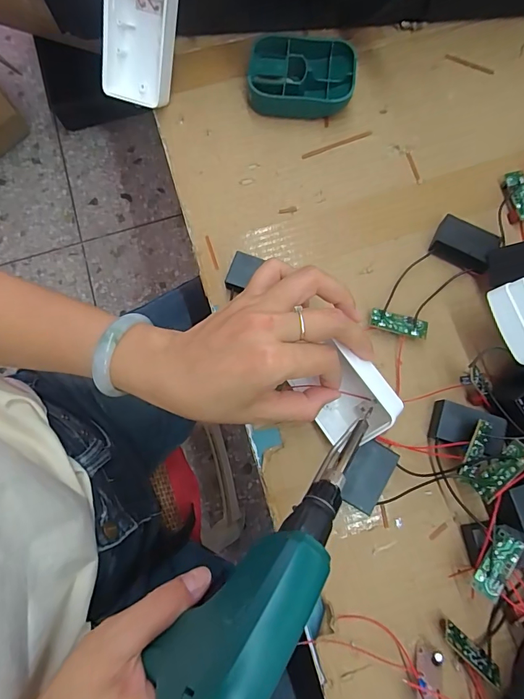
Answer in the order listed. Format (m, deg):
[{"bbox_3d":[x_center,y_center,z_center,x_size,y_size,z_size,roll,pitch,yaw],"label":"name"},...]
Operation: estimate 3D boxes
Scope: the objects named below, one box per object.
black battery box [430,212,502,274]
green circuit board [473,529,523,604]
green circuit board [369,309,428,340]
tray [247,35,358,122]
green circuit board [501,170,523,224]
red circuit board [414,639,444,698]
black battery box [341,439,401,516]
[{"bbox_3d":[0.166,-0.086,0.330,0.047,0.017,0.033,27,79,7],"label":"black battery box"},{"bbox_3d":[0.155,0.140,0.262,0.016,0.004,0.046,35,65,30],"label":"green circuit board"},{"bbox_3d":[0.108,-0.019,0.321,0.045,0.011,0.016,14,78,5],"label":"green circuit board"},{"bbox_3d":[0.036,-0.246,0.364,0.092,0.025,0.066,4,77,2],"label":"tray"},{"bbox_3d":[0.219,-0.130,0.342,0.018,0.014,0.043,-7,77,0],"label":"green circuit board"},{"bbox_3d":[0.108,0.216,0.258,0.018,0.015,0.045,8,41,3],"label":"red circuit board"},{"bbox_3d":[0.075,0.091,0.292,0.031,0.020,0.047,31,79,8],"label":"black battery box"}]

